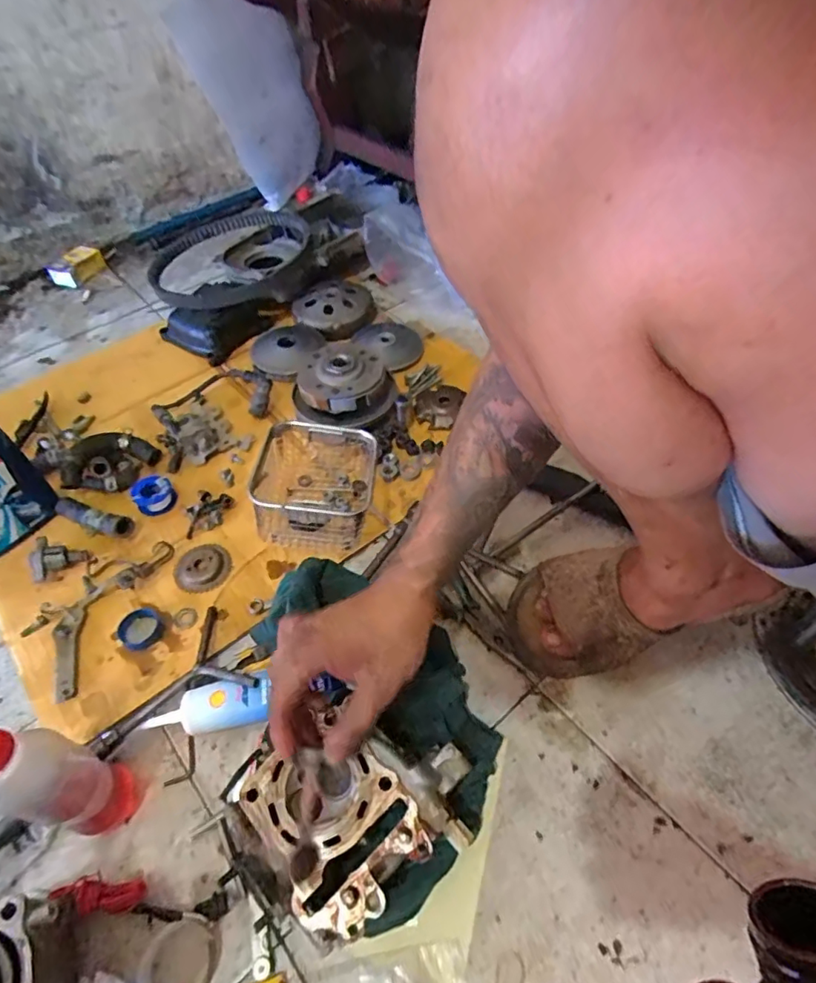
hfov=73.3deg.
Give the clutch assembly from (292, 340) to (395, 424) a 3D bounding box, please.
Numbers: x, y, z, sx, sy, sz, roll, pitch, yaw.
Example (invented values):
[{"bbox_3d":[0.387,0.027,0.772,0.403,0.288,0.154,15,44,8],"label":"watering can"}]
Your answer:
[{"bbox_3d":[-0.091,-0.148,0.750,0.128,0.076,0.137,-1,53,1],"label":"clutch assembly"}]

